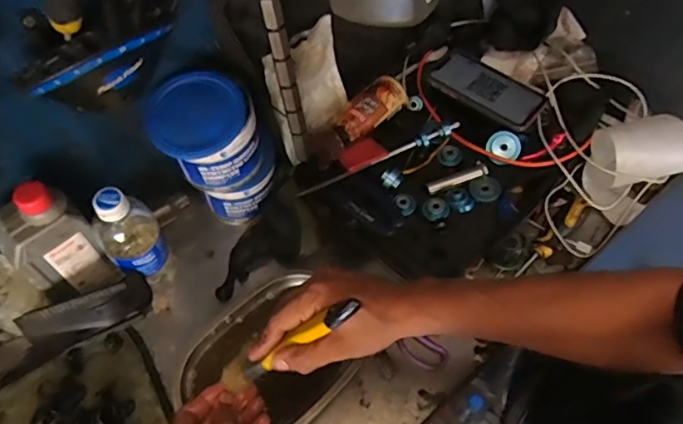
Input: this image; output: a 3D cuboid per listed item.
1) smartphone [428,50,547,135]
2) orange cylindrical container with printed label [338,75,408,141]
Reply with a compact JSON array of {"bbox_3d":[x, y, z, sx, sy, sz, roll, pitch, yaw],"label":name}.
[{"bbox_3d":[0.193,-0.166,0.695,0.149,0.008,0.081,33,65,17],"label":"smartphone"},{"bbox_3d":[0.035,-0.131,0.687,0.050,0.047,0.108,40,67,20],"label":"orange cylindrical container with printed label"}]

